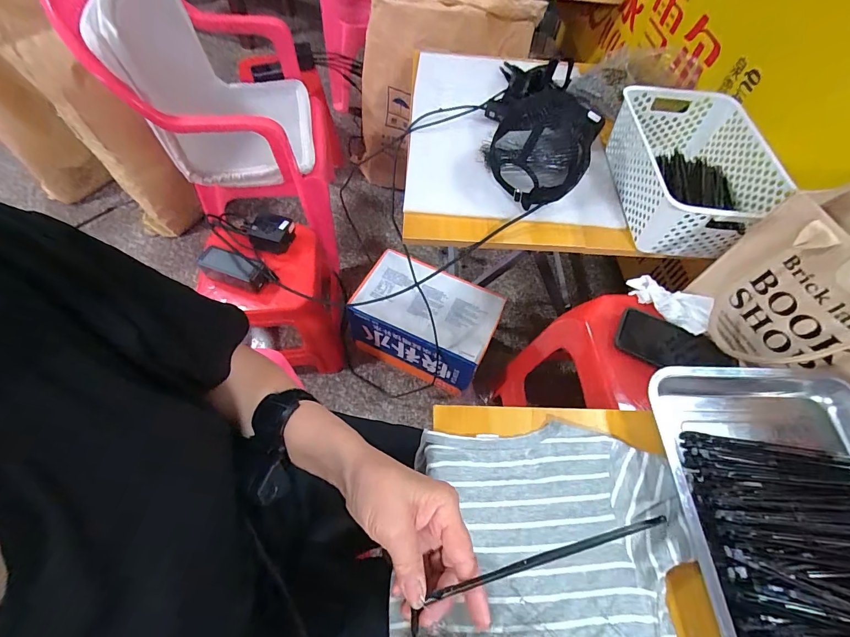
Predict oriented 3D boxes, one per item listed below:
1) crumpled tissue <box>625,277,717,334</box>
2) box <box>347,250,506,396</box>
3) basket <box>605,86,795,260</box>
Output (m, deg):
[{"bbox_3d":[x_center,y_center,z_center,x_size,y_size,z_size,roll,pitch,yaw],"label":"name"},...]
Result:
[{"bbox_3d":[0.382,-0.030,0.603,0.065,0.029,0.119,-37,69,-22],"label":"crumpled tissue"},{"bbox_3d":[-0.001,0.013,0.994,0.330,0.199,0.209,24,61,10],"label":"box"},{"bbox_3d":[0.441,-0.244,0.653,0.200,0.111,0.310,3,60,-2],"label":"basket"}]

